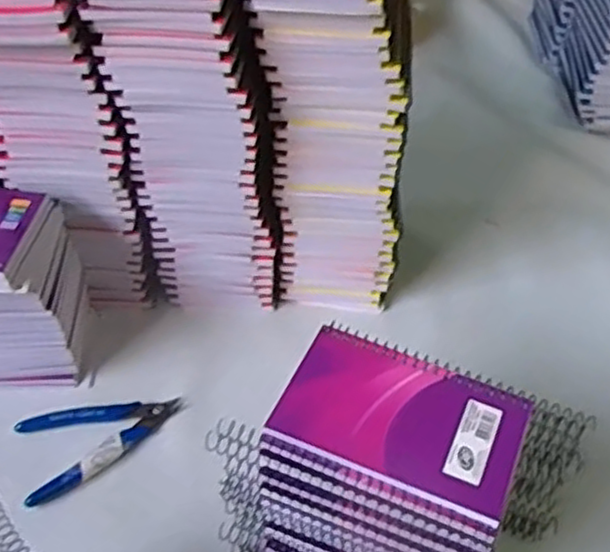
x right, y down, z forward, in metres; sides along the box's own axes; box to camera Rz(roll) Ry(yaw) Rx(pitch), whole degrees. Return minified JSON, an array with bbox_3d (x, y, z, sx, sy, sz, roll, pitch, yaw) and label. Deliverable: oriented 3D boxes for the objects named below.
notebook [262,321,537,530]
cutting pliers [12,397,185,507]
[{"bbox_3d":[0.055,0.075,0.397,0.128,0.005,0.085,19,49,17],"label":"notebook"},{"bbox_3d":[-0.158,0.112,0.537,0.123,0.011,0.068,-29,53,-26],"label":"cutting pliers"}]

